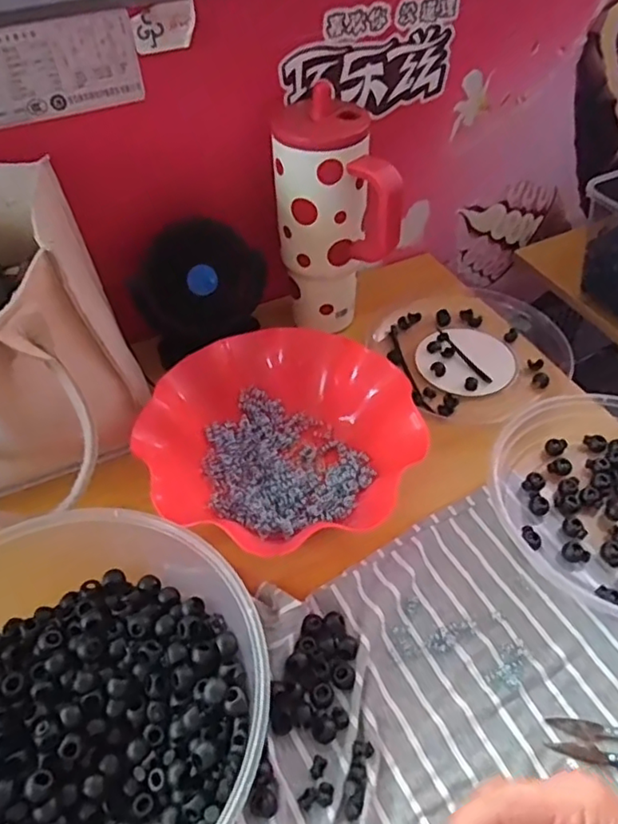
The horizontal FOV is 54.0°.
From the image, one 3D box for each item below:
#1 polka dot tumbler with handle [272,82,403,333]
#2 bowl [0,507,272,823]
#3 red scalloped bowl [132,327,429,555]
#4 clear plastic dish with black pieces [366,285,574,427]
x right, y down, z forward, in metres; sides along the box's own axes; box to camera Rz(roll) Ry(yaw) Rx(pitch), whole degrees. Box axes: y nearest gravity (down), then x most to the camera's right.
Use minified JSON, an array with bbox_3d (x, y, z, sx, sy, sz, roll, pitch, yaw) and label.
[{"bbox_3d":[0.023,-0.183,0.581,0.102,0.204,0.111,-1,48,1],"label":"polka dot tumbler with handle"},{"bbox_3d":[-0.137,0.182,0.346,0.219,0.092,0.201,-1,48,1],"label":"bowl"},{"bbox_3d":[-0.022,0.019,0.516,0.227,0.057,0.201,0,48,2],"label":"red scalloped bowl"},{"bbox_3d":[0.163,-0.067,0.624,0.173,0.026,0.181,-1,48,1],"label":"clear plastic dish with black pieces"}]

